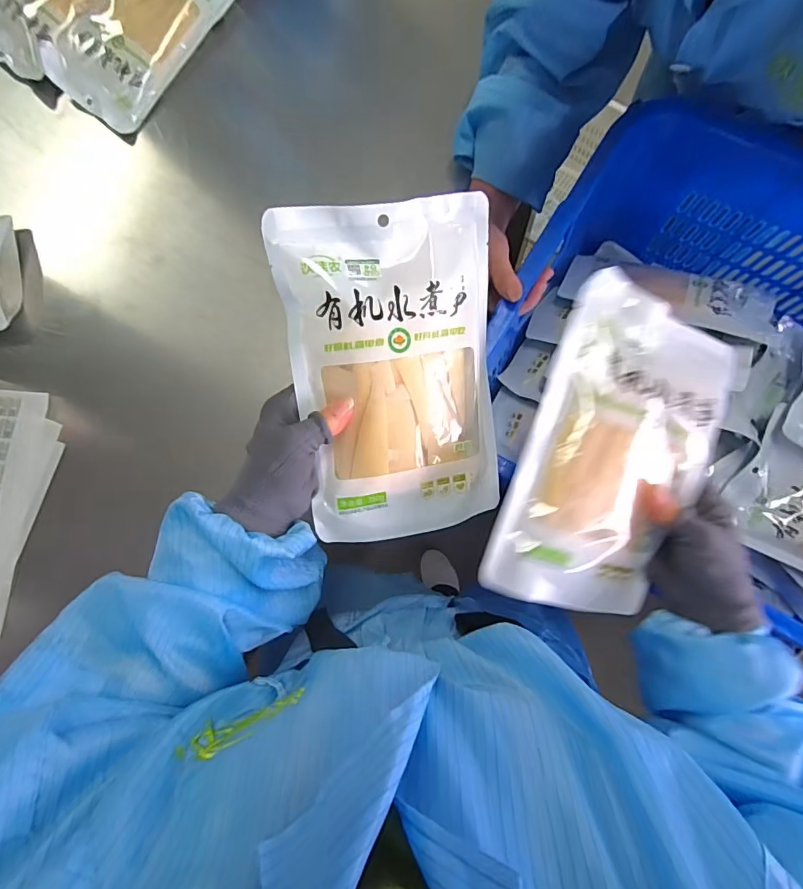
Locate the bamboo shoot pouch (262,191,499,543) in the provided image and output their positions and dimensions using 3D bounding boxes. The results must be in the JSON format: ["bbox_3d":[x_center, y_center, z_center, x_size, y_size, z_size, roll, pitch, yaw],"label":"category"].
[{"bbox_3d":[0.000,-0.047,0.364,0.153,0.021,0.249,-11,107,-12],"label":"bamboo shoot pouch"}]

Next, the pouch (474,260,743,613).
[{"bbox_3d":[0.173,0.010,0.375,0.156,0.033,0.250,19,88,-12],"label":"pouch"}]

